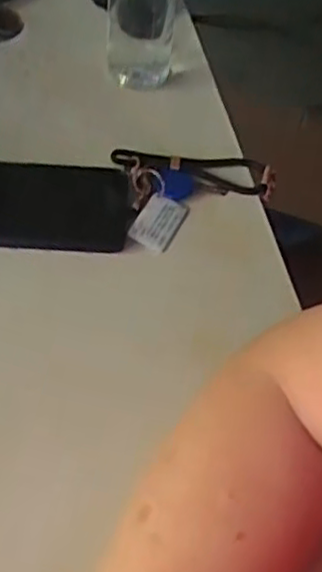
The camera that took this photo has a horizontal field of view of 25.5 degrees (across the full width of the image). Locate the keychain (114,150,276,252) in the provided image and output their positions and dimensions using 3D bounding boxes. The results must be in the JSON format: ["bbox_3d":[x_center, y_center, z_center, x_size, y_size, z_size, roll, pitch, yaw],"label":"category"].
[{"bbox_3d":[0.032,-0.074,0.556,0.123,0.019,0.090,-9,56,-10],"label":"keychain"}]

